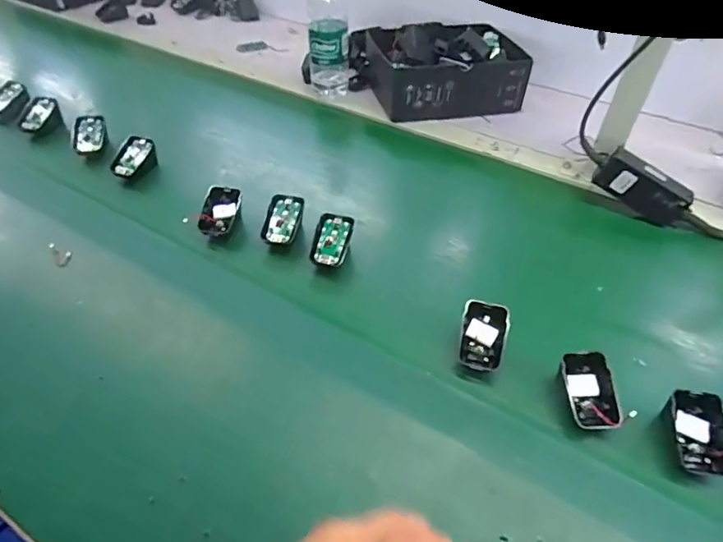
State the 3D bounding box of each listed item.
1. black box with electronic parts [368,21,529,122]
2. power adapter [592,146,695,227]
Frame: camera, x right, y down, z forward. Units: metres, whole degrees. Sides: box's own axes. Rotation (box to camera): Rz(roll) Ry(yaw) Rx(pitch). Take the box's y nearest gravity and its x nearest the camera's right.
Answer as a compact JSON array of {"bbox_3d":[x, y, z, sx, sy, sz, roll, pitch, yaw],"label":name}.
[{"bbox_3d":[0.153,-0.358,0.853,0.259,0.087,0.185,-9,46,-10],"label":"black box with electronic parts"},{"bbox_3d":[0.372,-0.105,0.634,0.127,0.062,0.027,34,49,-2],"label":"power adapter"}]

